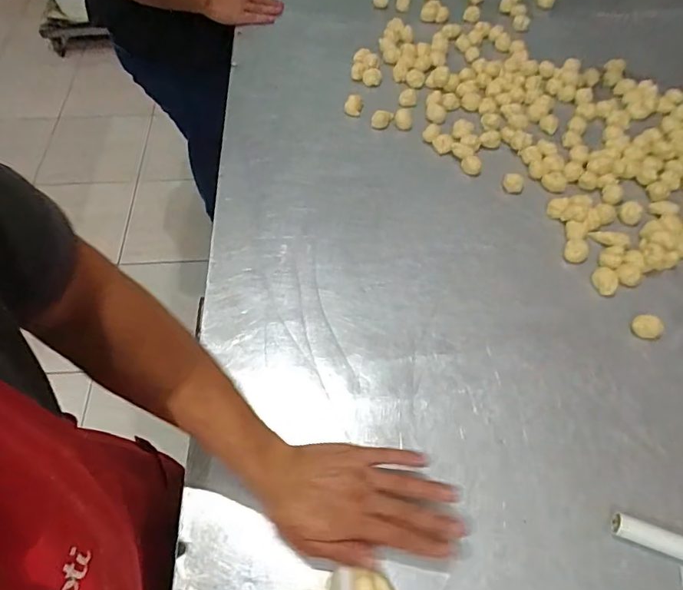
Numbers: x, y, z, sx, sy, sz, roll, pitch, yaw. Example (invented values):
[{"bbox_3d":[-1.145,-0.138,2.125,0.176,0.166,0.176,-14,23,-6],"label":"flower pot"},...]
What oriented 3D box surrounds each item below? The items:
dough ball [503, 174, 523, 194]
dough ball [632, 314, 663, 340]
[{"bbox_3d":[0.259,-0.170,0.749,0.030,0.019,0.025,19,59,12],"label":"dough ball"},{"bbox_3d":[0.381,0.039,0.618,0.033,0.015,0.031,0,57,0],"label":"dough ball"}]

